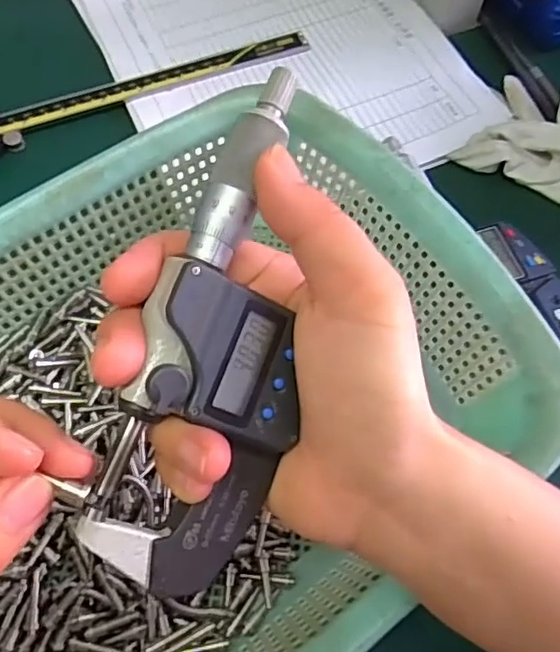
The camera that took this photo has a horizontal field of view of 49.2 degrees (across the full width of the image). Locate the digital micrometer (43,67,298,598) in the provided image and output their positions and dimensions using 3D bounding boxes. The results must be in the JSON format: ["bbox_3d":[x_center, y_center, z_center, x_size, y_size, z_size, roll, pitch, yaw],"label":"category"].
[{"bbox_3d":[-0.019,0.001,0.180,0.051,0.029,0.155,9,90,1],"label":"digital micrometer"}]

